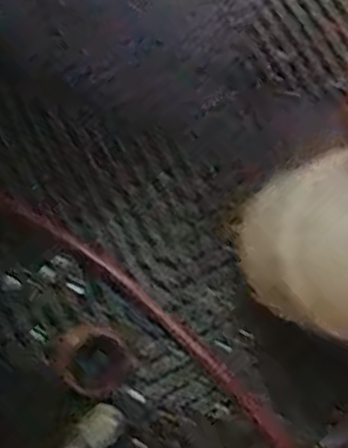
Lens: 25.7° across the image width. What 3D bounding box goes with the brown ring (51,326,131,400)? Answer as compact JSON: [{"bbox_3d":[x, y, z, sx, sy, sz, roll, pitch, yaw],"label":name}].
[{"bbox_3d":[-0.058,0.097,0.539,0.048,0.011,0.053,-42,79,-12],"label":"brown ring"}]

